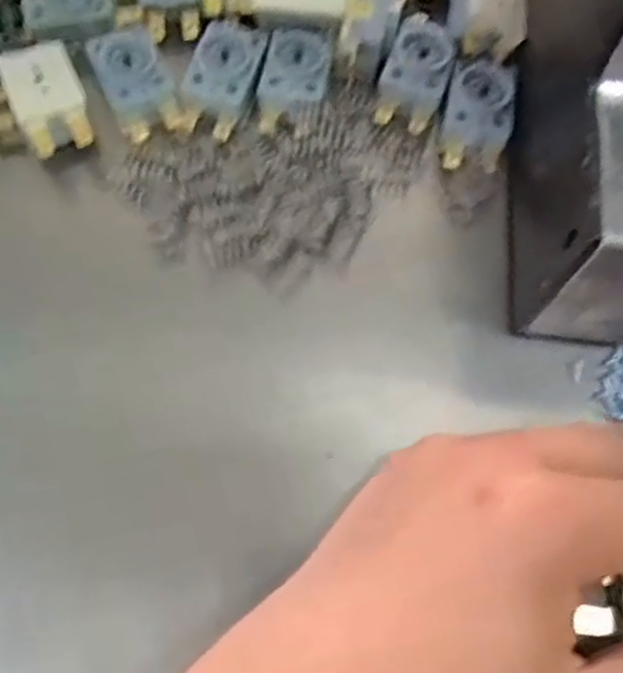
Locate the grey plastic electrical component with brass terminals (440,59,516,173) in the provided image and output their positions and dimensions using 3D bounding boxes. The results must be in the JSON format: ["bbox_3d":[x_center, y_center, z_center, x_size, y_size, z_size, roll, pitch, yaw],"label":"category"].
[{"bbox_3d":[0.069,-0.092,0.289,0.026,0.013,0.045,11,71,3],"label":"grey plastic electrical component with brass terminals"}]

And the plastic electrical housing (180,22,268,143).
[{"bbox_3d":[-0.036,-0.106,0.290,0.026,0.009,0.045,18,72,5],"label":"plastic electrical housing"}]

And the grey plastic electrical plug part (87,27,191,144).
[{"bbox_3d":[-0.072,-0.106,0.289,0.026,0.012,0.050,-24,73,-9],"label":"grey plastic electrical plug part"}]

